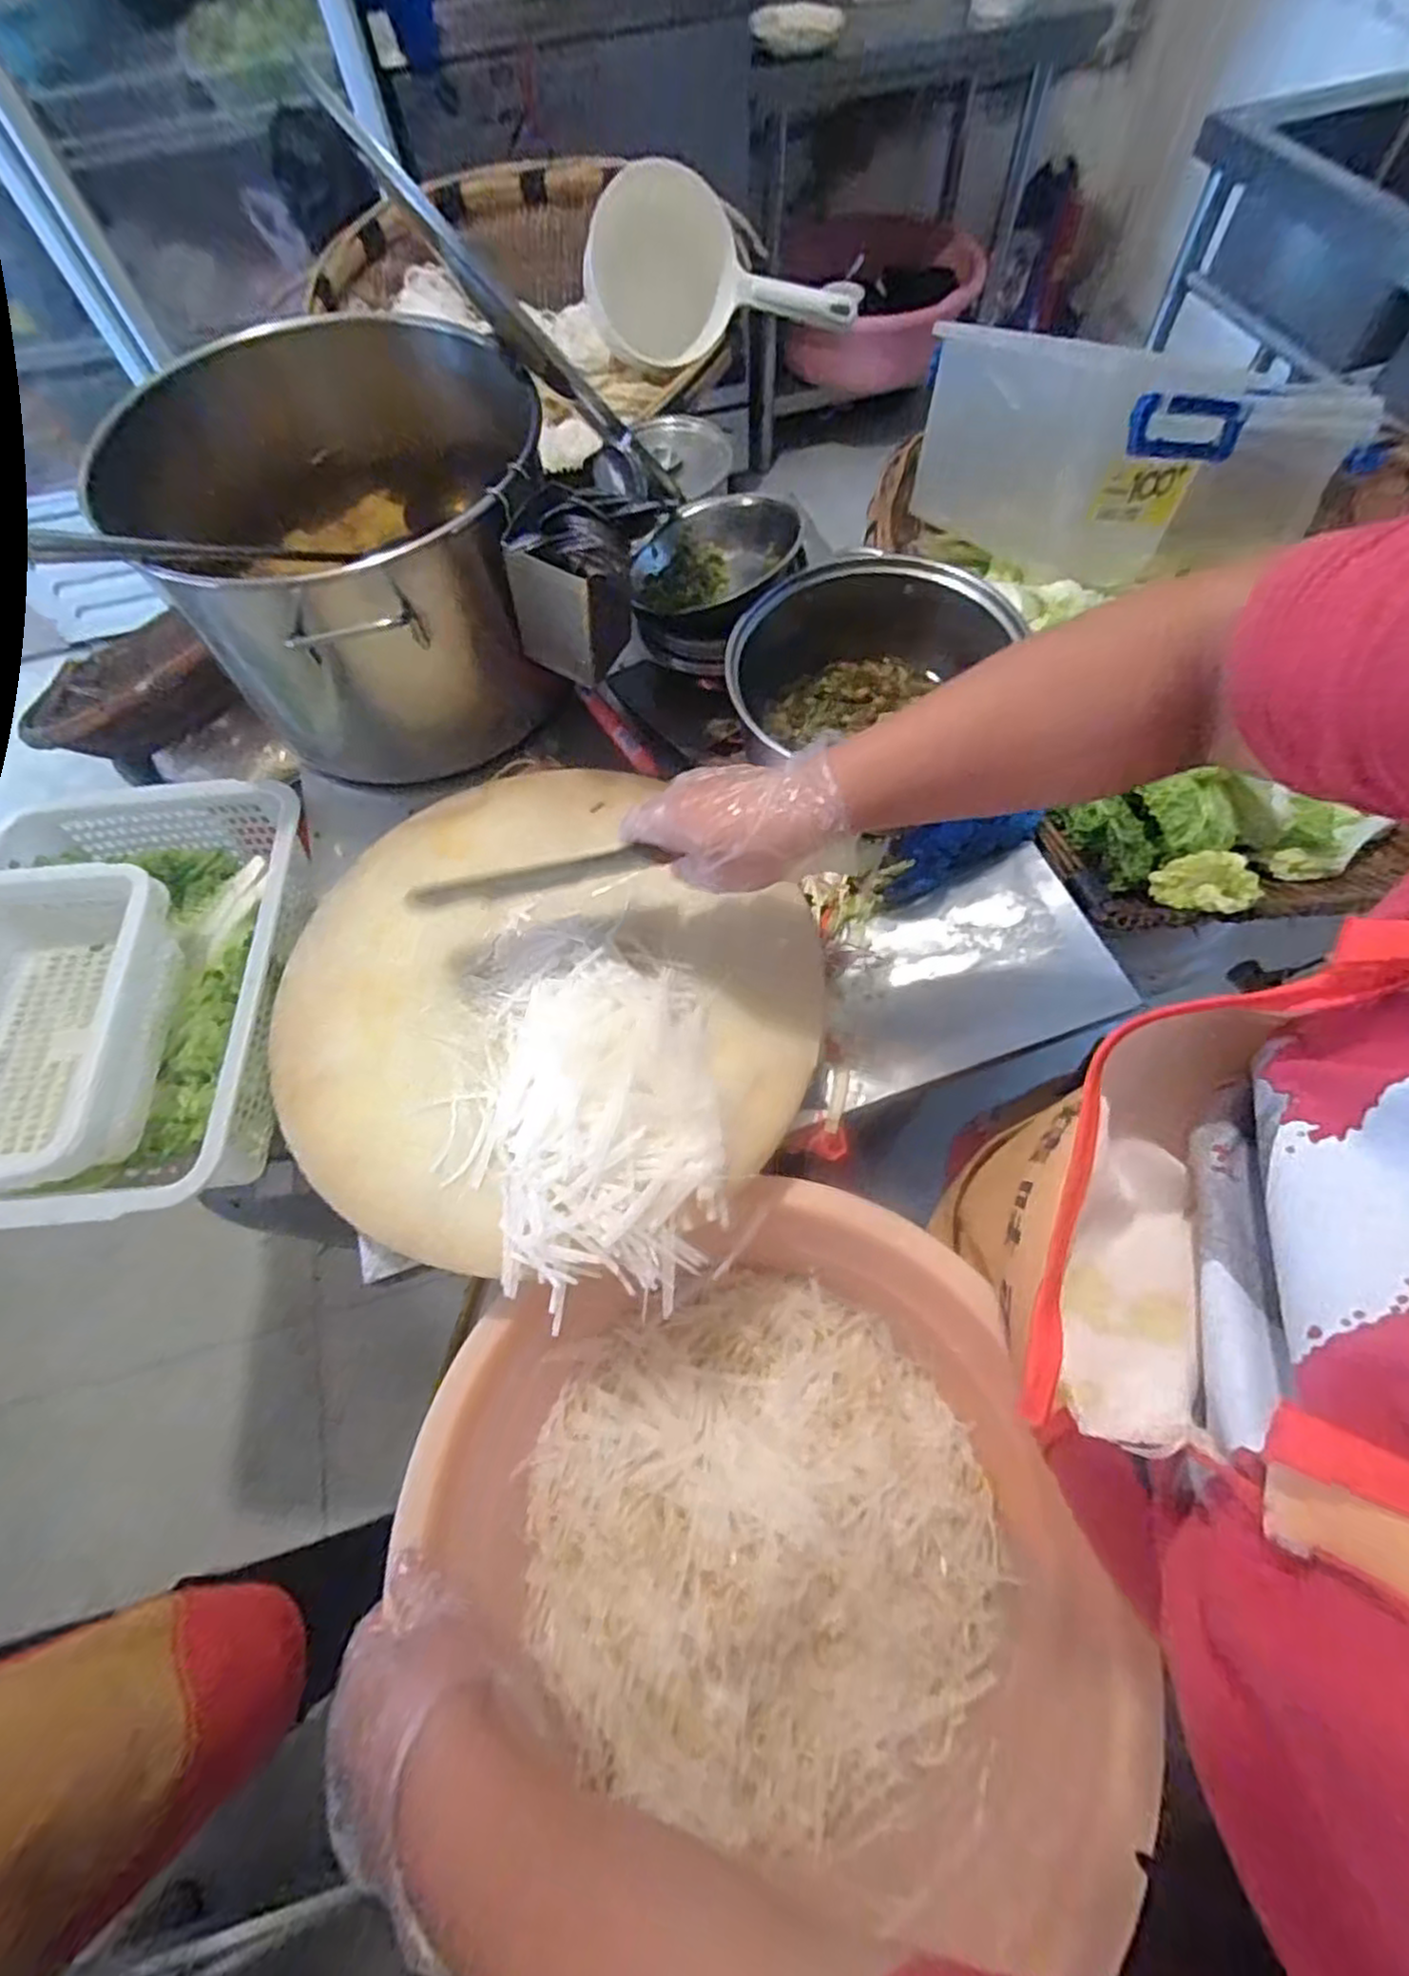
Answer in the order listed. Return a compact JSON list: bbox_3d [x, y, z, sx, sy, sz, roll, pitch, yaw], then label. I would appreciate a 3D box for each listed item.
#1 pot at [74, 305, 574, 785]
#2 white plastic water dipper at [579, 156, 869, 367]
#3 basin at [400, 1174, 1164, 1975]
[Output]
[{"bbox_3d":[-0.284,-0.362,0.632,0.285,0.253,0.306,-1,65,2],"label":"pot"},{"bbox_3d":[0.018,-0.788,0.771,0.294,0.142,0.075,-8,65,-1],"label":"white plastic water dipper"},{"bbox_3d":[0.030,0.343,0.445,0.360,0.170,0.366,-1,65,2],"label":"basin"}]

